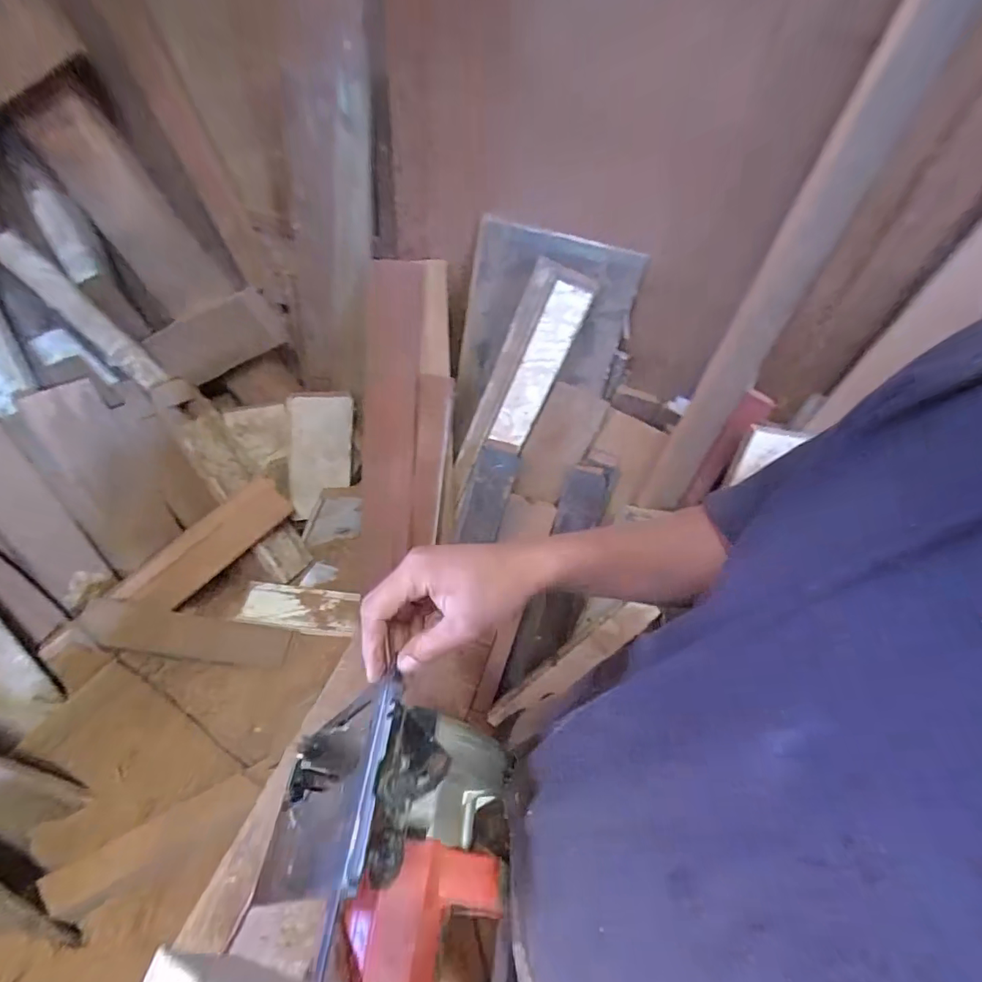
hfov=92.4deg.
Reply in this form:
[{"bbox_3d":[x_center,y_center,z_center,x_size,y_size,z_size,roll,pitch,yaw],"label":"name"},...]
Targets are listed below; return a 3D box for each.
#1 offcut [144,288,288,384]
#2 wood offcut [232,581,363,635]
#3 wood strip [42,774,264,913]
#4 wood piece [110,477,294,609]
[{"bbox_3d":[-0.742,-0.427,1.301,0.326,0.178,0.044,-22,52,8],"label":"offcut"},{"bbox_3d":[-0.529,0.329,1.321,0.298,0.033,0.122,12,49,-15],"label":"wood offcut"},{"bbox_3d":[-0.644,0.676,0.917,0.348,0.023,0.081,-18,82,-25],"label":"wood strip"},{"bbox_3d":[-0.745,0.144,1.257,0.443,0.138,0.046,-47,29,-26],"label":"wood piece"}]

